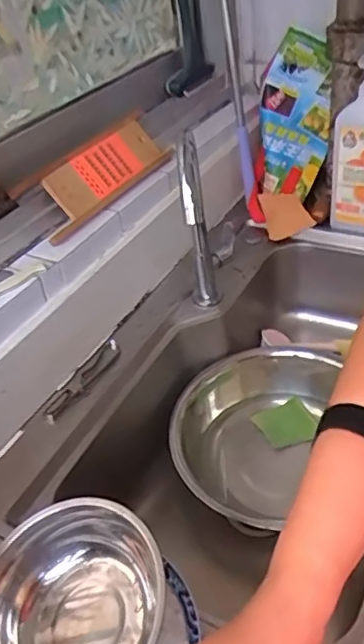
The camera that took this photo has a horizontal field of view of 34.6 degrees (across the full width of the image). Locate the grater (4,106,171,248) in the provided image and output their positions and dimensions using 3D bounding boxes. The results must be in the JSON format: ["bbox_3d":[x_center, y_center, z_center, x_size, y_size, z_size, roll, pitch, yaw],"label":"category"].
[{"bbox_3d":[-0.135,-0.239,0.919,0.038,0.110,0.321,-31,13,48],"label":"grater"}]

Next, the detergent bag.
[{"bbox_3d":[0.207,-0.359,1.153,0.137,0.365,0.127,10,12,22],"label":"detergent bag"}]

